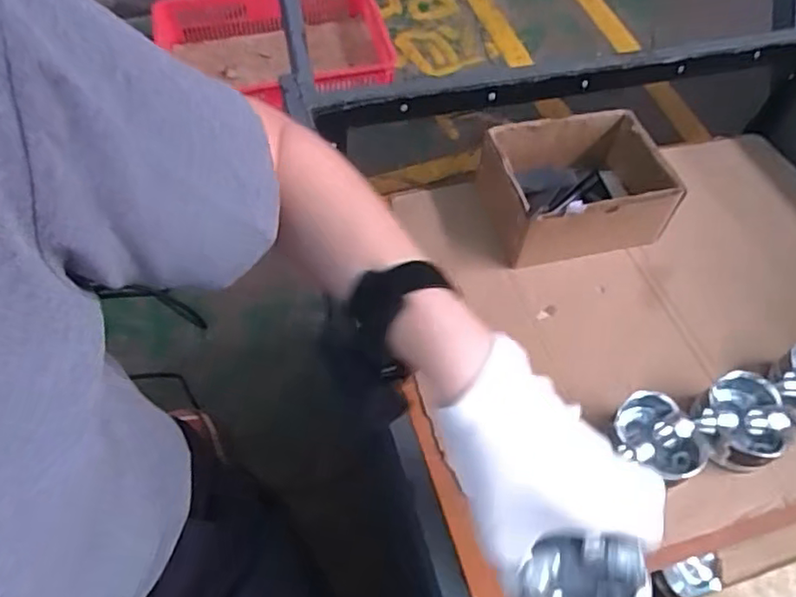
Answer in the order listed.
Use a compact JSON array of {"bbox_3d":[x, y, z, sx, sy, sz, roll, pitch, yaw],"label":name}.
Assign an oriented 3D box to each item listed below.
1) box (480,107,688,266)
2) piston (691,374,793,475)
[{"bbox_3d":[0.221,-0.136,0.751,0.208,0.098,0.152,-8,56,-9],"label":"box"},{"bbox_3d":[0.336,0.125,0.597,0.080,0.054,0.082,2,55,-2],"label":"piston"}]

